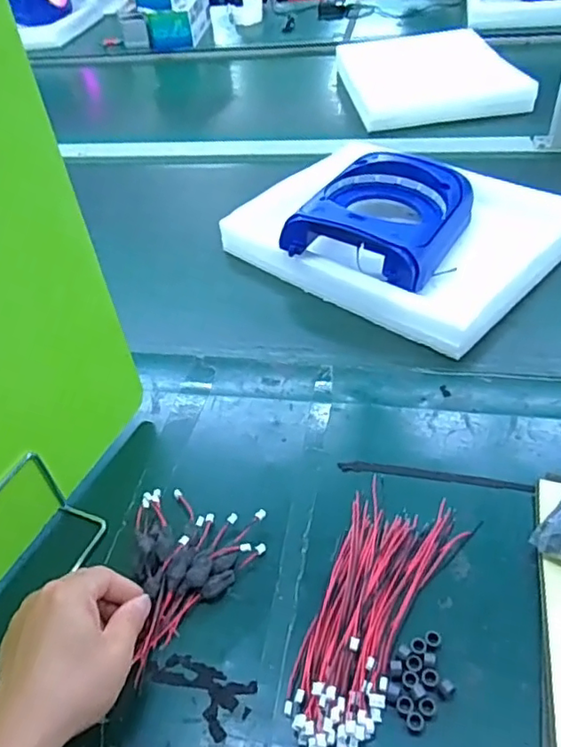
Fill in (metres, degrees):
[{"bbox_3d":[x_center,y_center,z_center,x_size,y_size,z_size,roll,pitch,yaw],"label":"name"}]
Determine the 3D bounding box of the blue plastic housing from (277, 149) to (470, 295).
[{"bbox_3d":[0.126,-0.191,0.695,0.163,0.060,0.213,22,52,26],"label":"blue plastic housing"}]

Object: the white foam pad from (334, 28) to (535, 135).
[{"bbox_3d":[0.262,-0.552,1.079,0.284,0.051,0.338,-10,45,-2],"label":"white foam pad"}]

